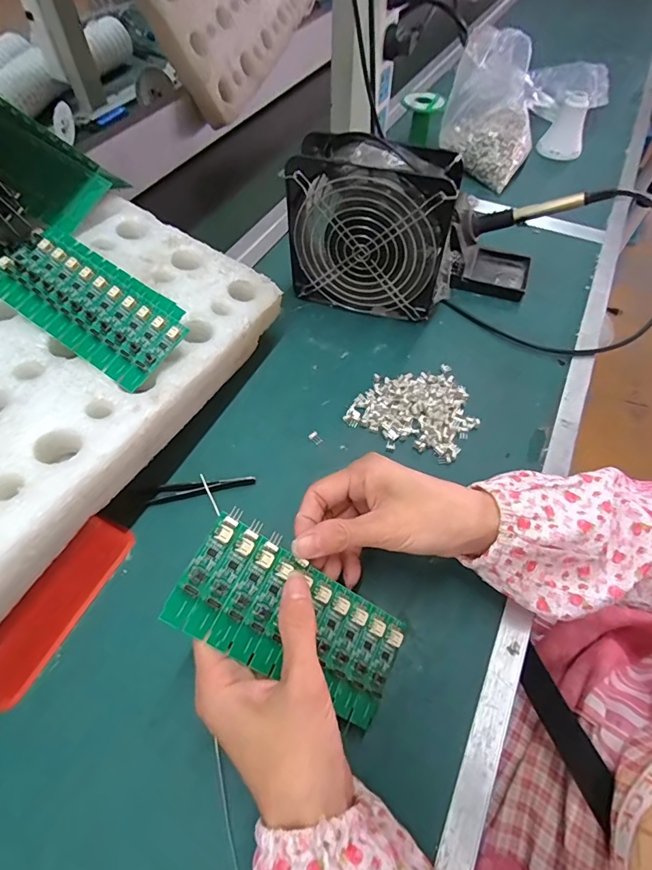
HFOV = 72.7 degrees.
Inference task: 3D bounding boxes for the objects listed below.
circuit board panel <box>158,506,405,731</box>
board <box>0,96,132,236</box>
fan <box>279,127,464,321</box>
[{"bbox_3d":[-0.016,0.107,0.257,0.137,0.006,0.065,36,65,-13],"label":"circuit board panel"},{"bbox_3d":[-0.268,-0.245,0.390,0.158,0.007,0.070,34,79,1],"label":"board"},{"bbox_3d":[0.045,-0.196,0.436,0.155,0.153,0.059,16,57,11],"label":"fan"}]

